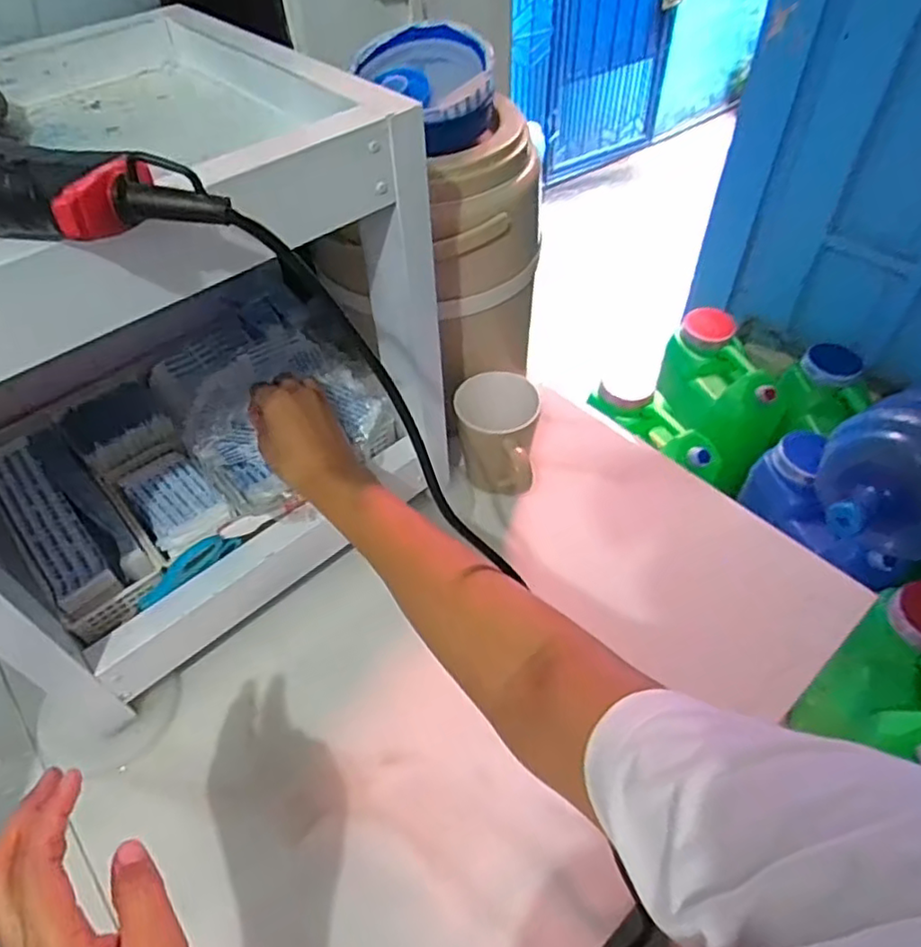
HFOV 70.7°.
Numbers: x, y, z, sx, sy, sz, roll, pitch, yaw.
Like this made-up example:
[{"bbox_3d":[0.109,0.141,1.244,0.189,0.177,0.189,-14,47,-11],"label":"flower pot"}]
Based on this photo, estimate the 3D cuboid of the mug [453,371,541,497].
[{"bbox_3d":[0.034,-0.025,0.616,0.076,0.103,0.096,2,50,4],"label":"mug"}]

